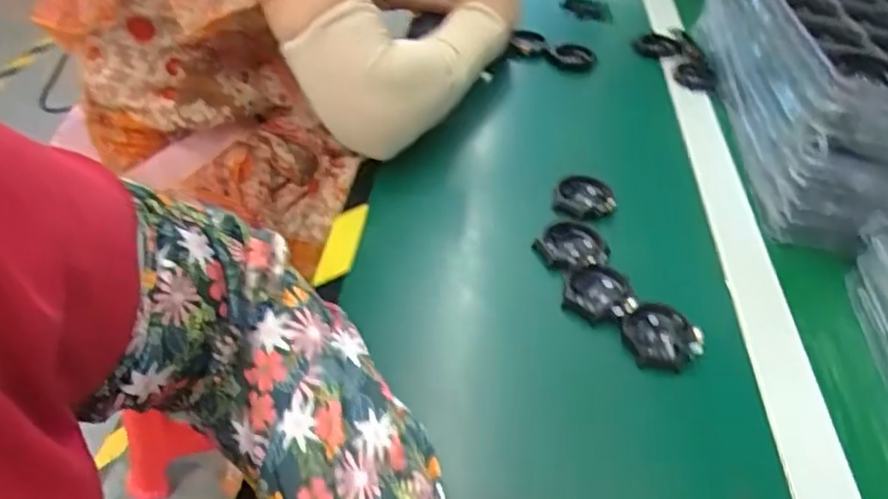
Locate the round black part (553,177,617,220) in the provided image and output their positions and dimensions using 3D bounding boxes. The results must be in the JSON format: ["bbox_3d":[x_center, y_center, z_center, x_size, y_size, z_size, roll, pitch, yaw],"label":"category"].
[{"bbox_3d":[0.120,-0.046,0.574,0.048,0.017,0.055,10,41,3],"label":"round black part"}]

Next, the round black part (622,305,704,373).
[{"bbox_3d":[0.148,0.058,0.459,0.044,0.020,0.050,-11,44,-20],"label":"round black part"}]

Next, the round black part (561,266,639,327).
[{"bbox_3d":[0.113,0.032,0.483,0.050,0.014,0.050,4,41,-4],"label":"round black part"}]

